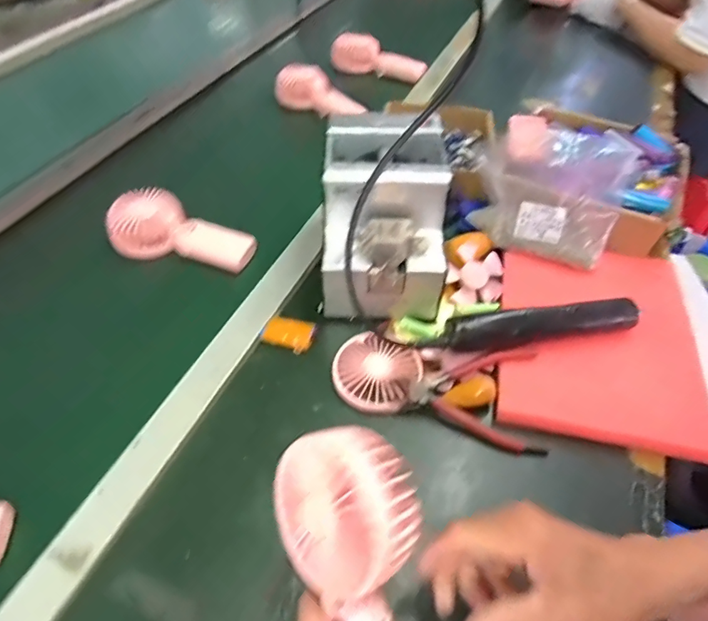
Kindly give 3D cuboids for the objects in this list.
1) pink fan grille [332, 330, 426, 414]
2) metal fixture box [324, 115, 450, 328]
[{"bbox_3d":[0.021,0.059,0.486,0.082,0.015,0.077,21,51,18],"label":"pink fan grille"},{"bbox_3d":[0.031,-0.094,0.527,0.125,0.149,0.165,0,48,0],"label":"metal fixture box"}]

